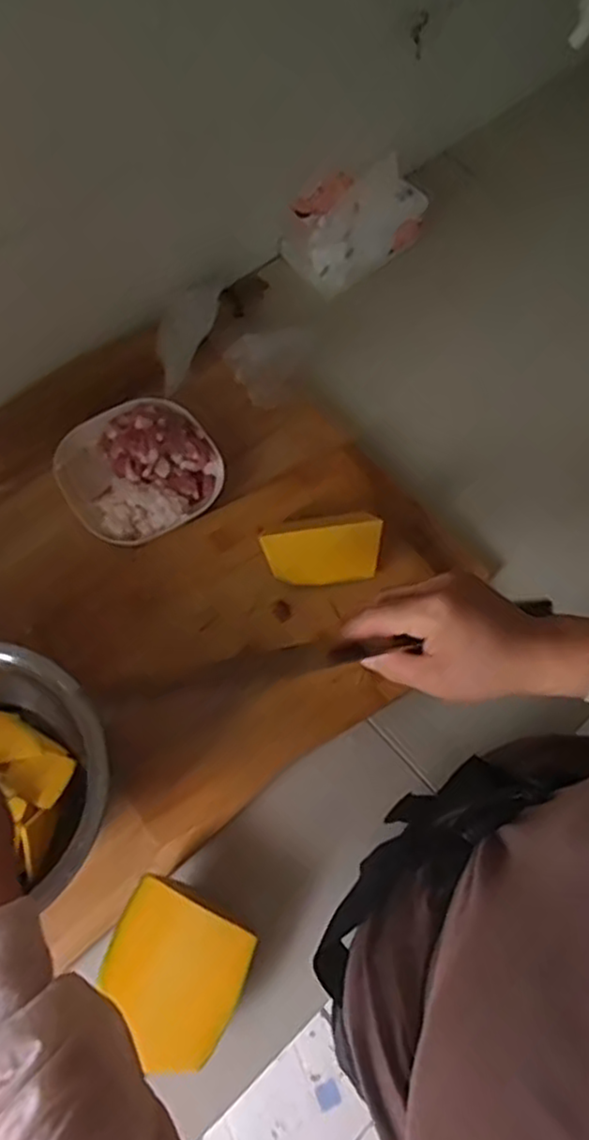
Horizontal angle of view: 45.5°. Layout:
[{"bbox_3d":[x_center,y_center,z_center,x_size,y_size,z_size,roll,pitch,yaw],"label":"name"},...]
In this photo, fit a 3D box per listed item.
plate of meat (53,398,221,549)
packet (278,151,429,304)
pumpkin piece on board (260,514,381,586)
[{"bbox_3d":[-0.149,-0.099,0.669,0.141,0.041,0.142,-32,72,-16],"label":"plate of meat"},{"bbox_3d":[0.065,-0.394,0.792,0.101,0.066,0.159,42,71,14],"label":"packet"},{"bbox_3d":[0.024,-0.018,0.622,0.100,0.043,0.048,-5,67,-5],"label":"pumpkin piece on board"}]

